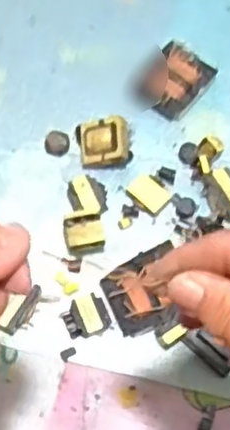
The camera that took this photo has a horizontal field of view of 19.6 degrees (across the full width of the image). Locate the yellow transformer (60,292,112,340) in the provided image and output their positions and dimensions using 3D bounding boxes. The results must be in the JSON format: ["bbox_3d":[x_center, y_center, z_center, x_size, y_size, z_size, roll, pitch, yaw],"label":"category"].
[{"bbox_3d":[-0.021,0.074,0.482,0.032,0.014,0.030,-22,69,-10],"label":"yellow transformer"}]

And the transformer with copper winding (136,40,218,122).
[{"bbox_3d":[0.050,-0.114,0.560,0.048,0.014,0.059,36,71,14],"label":"transformer with copper winding"}]

